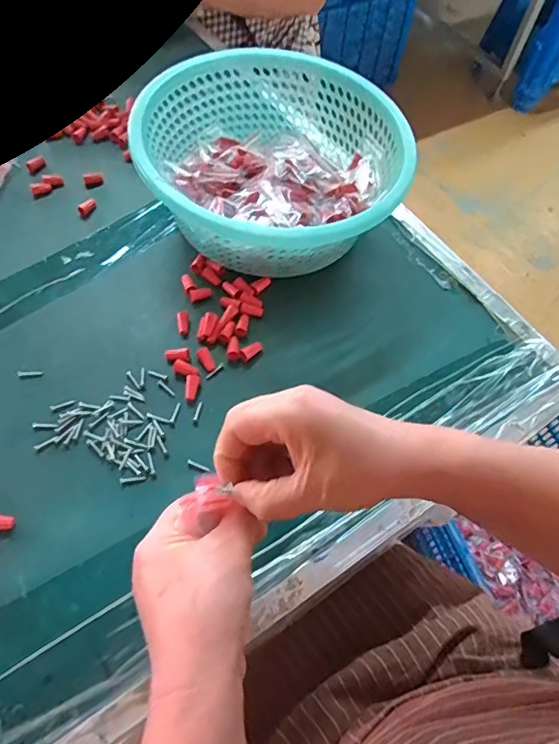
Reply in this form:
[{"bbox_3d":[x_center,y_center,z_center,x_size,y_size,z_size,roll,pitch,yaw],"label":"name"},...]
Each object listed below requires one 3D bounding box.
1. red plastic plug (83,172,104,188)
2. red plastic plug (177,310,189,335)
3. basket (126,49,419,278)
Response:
[{"bbox_3d":[-0.226,-0.234,0.590,0.023,0.013,0.011,-23,64,-15],"label":"red plastic plug"},{"bbox_3d":[-0.096,-0.050,0.483,0.011,0.007,0.028,-7,61,-7],"label":"red plastic plug"},{"bbox_3d":[-0.010,-0.223,0.515,0.261,0.094,0.246,1,60,-2],"label":"basket"}]

